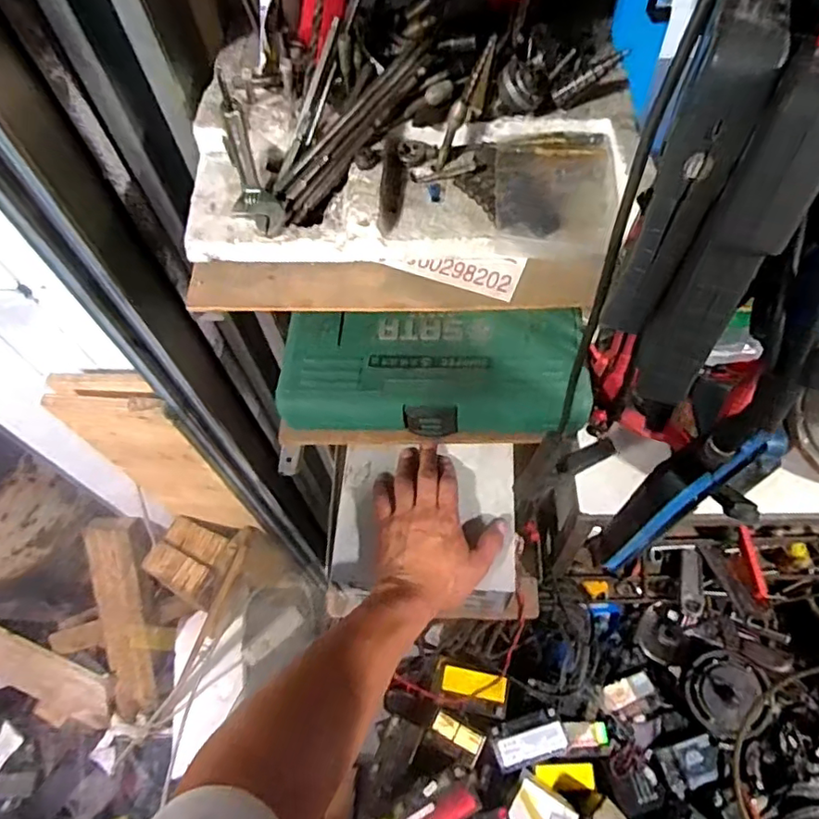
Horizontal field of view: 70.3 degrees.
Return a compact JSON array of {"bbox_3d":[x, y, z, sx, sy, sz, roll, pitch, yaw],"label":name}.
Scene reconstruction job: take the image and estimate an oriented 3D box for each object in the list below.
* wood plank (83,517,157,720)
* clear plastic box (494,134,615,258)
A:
[{"bbox_3d":[-0.617,0.470,1.262,0.118,0.483,0.047,4,17,7],"label":"wood plank"},{"bbox_3d":[0.088,-0.130,0.352,0.069,0.020,0.084,2,60,6],"label":"clear plastic box"}]

